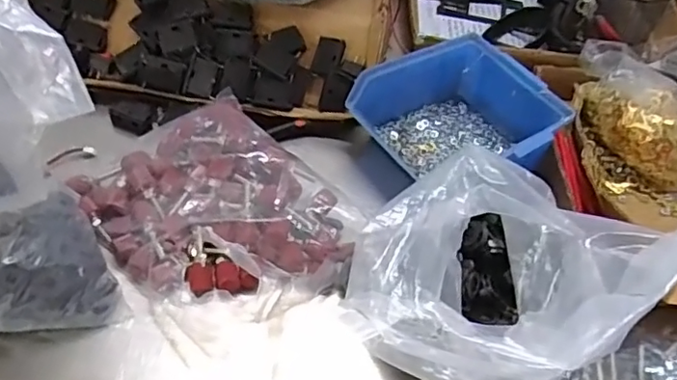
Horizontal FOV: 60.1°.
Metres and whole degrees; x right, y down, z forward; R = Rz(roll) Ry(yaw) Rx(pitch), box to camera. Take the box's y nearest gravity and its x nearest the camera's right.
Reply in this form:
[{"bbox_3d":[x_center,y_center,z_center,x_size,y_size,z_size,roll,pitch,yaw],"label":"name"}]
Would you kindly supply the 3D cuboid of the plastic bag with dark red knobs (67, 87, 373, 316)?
[{"bbox_3d":[-0.079,0.018,0.410,0.182,0.038,0.139,38,56,23],"label":"plastic bag with dark red knobs"}]

